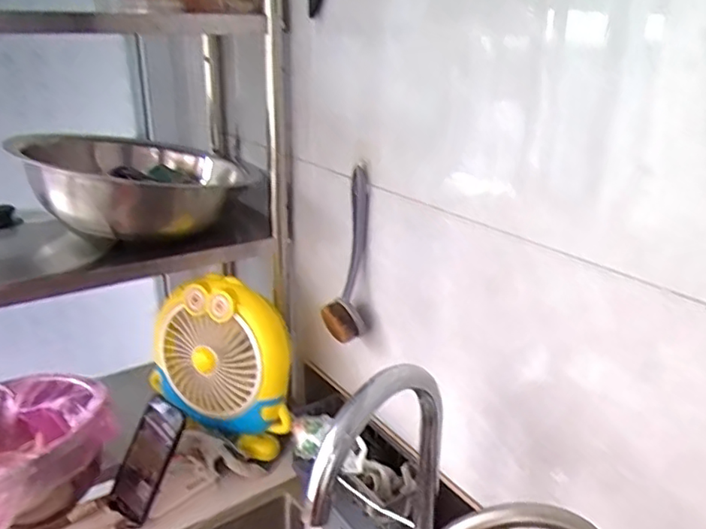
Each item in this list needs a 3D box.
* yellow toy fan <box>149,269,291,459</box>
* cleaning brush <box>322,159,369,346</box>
[{"bbox_3d":[-0.205,0.150,0.945,0.236,0.248,0.115,15,26,32],"label":"yellow toy fan"},{"bbox_3d":[-0.008,-0.008,0.802,0.066,0.228,0.049,1,22,0],"label":"cleaning brush"}]

